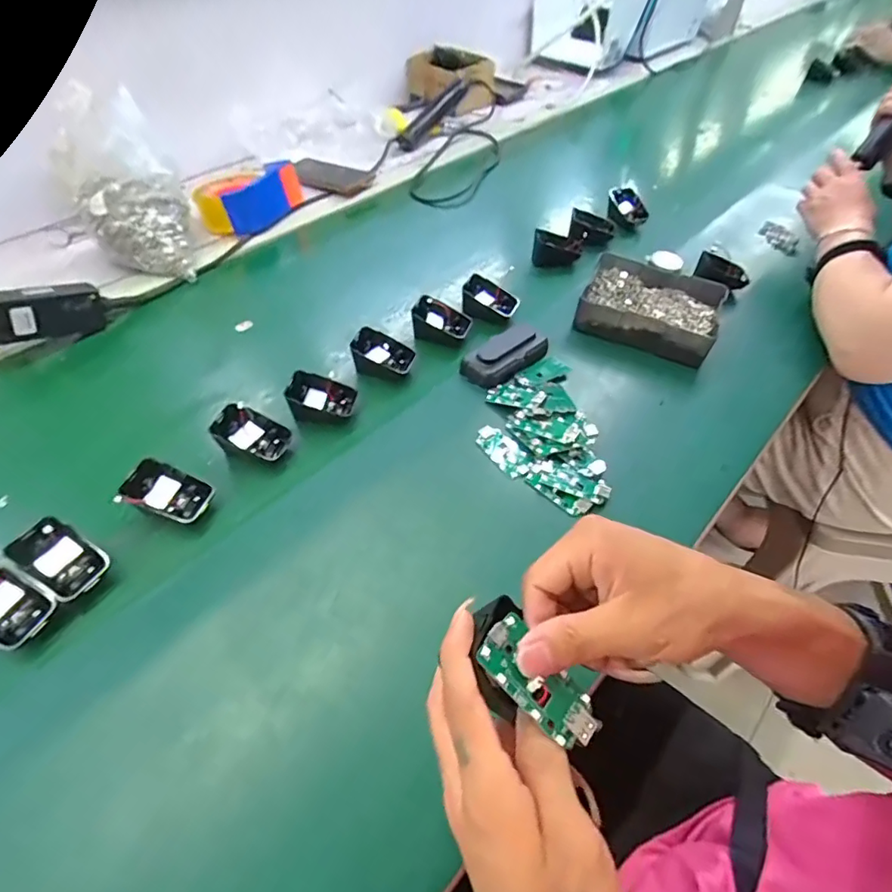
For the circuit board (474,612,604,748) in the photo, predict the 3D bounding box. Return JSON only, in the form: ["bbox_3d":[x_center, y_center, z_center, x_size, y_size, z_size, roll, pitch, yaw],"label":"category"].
[{"bbox_3d":[0.046,0.112,0.250,0.065,0.007,0.031,43,59,7],"label":"circuit board"}]

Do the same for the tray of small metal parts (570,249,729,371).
[{"bbox_3d":[0.250,-0.168,0.648,0.158,0.052,0.125,18,53,14],"label":"tray of small metal parts"}]

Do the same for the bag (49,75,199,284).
[{"bbox_3d":[-0.409,-0.320,0.688,0.123,0.175,0.158,-30,57,-23],"label":"bag"}]

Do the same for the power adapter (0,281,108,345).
[{"bbox_3d":[-0.455,-0.153,0.598,0.026,0.054,0.114,34,37,25],"label":"power adapter"}]

